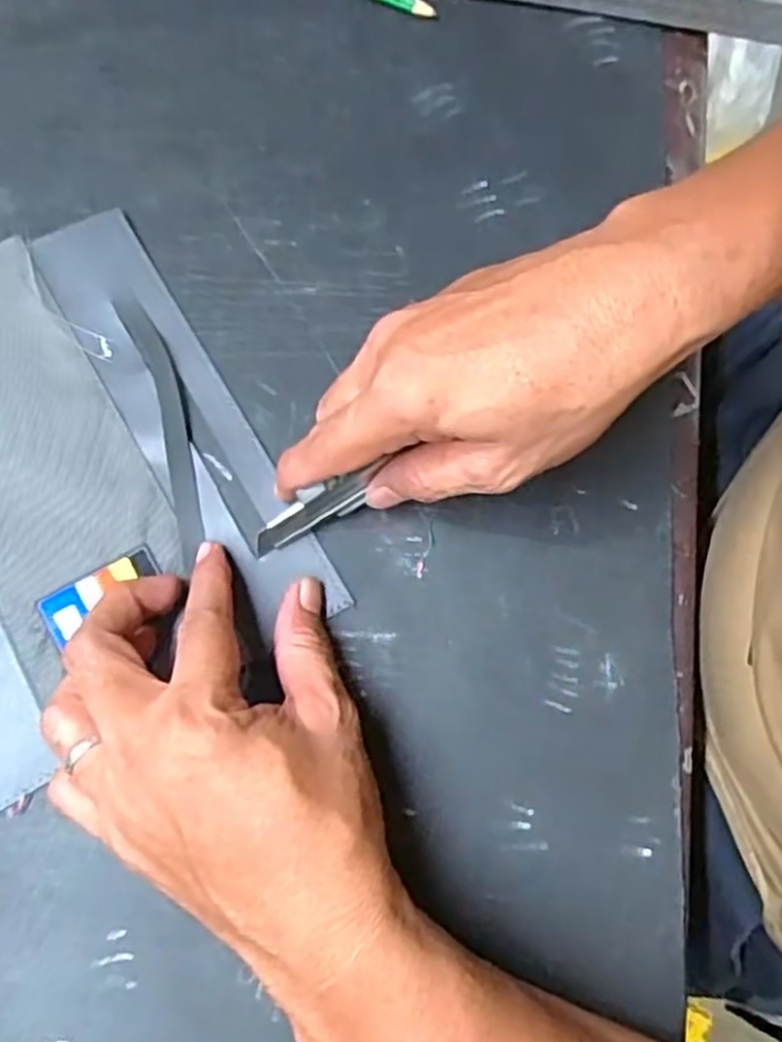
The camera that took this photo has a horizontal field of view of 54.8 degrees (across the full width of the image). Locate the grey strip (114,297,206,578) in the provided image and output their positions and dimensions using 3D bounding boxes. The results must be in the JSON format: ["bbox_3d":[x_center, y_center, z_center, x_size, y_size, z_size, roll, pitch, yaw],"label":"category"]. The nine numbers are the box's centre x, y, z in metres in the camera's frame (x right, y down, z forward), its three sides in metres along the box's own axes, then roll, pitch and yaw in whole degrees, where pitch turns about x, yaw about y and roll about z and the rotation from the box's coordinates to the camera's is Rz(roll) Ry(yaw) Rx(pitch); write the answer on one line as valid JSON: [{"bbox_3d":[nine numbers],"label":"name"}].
[{"bbox_3d":[-0.100,-0.044,0.337,0.016,0.004,0.129,-16,76,-6],"label":"grey strip"}]

